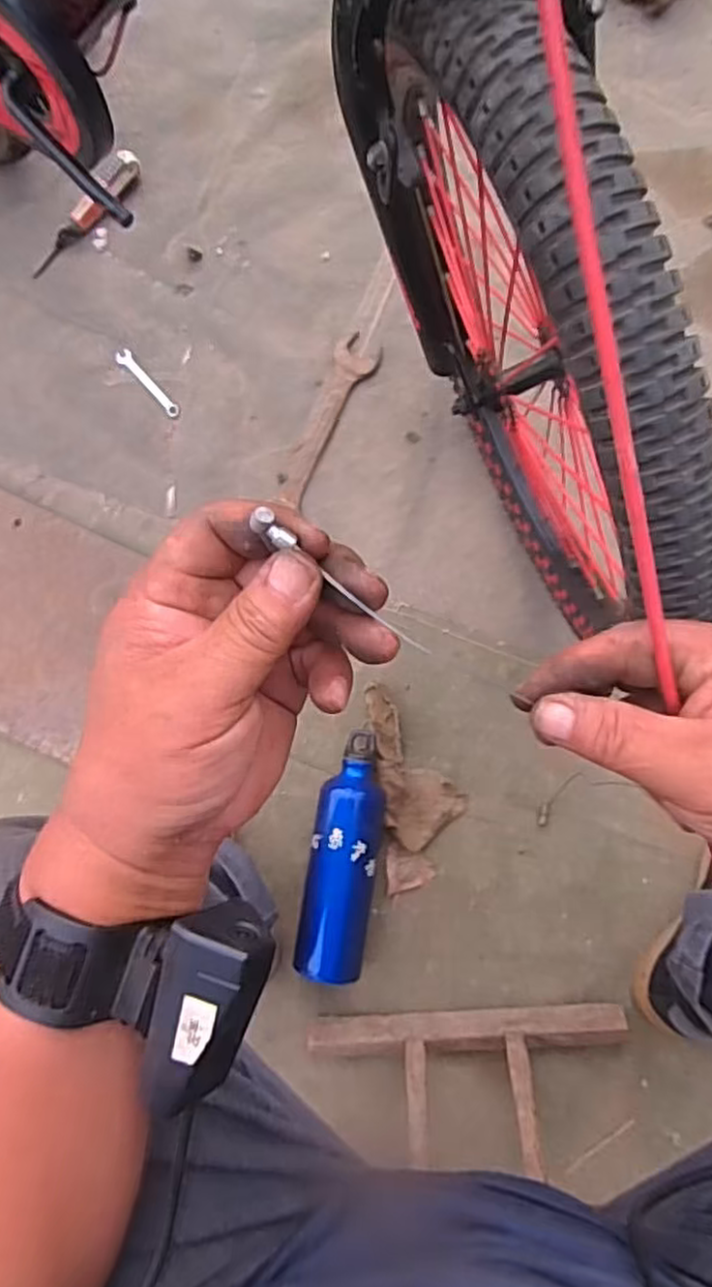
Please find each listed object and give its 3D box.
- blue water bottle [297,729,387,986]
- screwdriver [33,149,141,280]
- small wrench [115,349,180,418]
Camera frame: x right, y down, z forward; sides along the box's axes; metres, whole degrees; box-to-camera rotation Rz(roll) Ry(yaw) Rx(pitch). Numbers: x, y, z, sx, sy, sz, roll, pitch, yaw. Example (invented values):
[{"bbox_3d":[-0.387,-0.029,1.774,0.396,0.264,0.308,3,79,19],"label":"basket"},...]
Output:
[{"bbox_3d":[-0.012,0.220,0.732,0.071,0.059,0.247,7,85,8],"label":"blue water bottle"},{"bbox_3d":[-0.333,-0.527,0.852,0.028,0.031,0.185,41,90,10],"label":"screwdriver"},{"bbox_3d":[-0.249,-0.312,0.833,0.018,0.004,0.104,-43,89,-9],"label":"small wrench"}]

